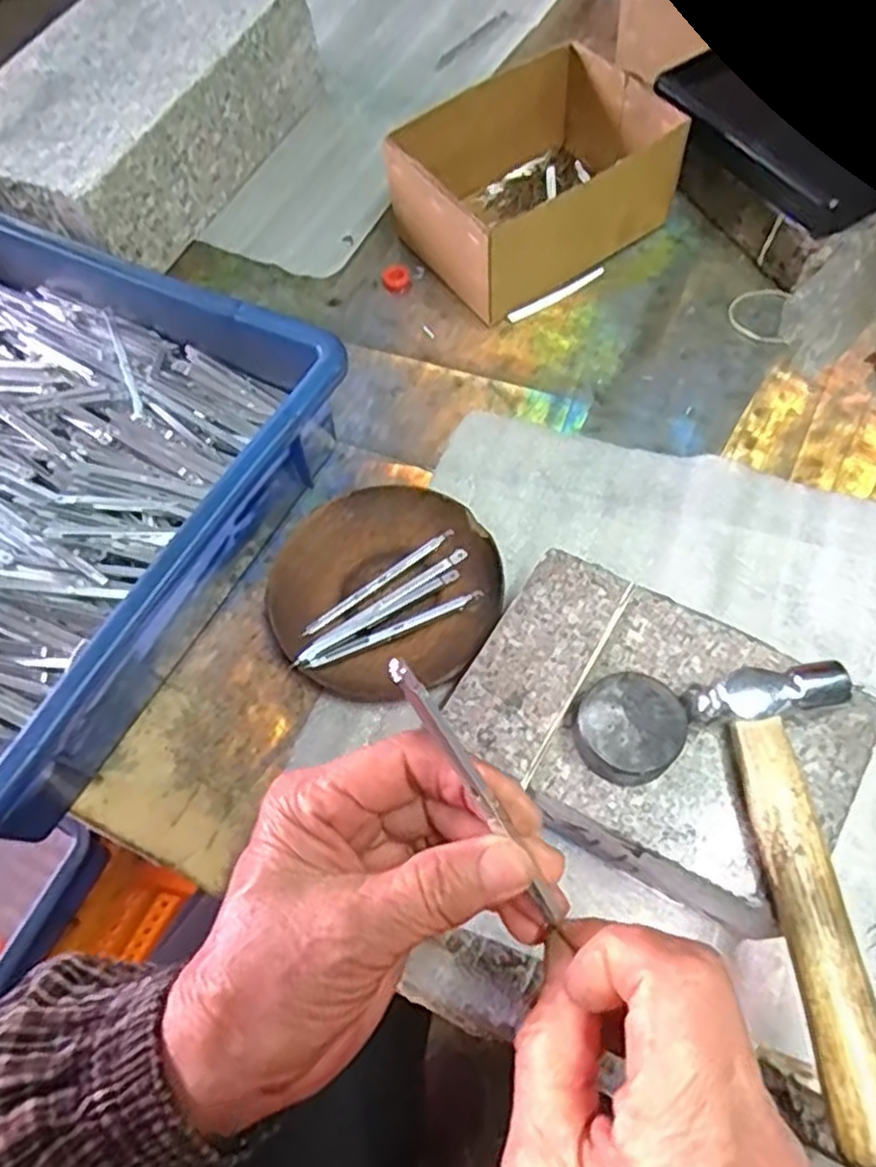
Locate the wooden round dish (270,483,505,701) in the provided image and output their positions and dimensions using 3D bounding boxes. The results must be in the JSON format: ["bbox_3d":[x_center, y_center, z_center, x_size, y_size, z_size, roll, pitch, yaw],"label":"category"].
[{"bbox_3d":[-0.027,0.003,0.384,0.111,0.017,0.111,-1,64,3],"label":"wooden round dish"}]

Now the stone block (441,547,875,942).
[{"bbox_3d":[0.086,0.067,0.317,0.147,0.061,0.105,28,69,16],"label":"stone block"}]

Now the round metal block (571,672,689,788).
[{"bbox_3d":[0.071,0.055,0.281,0.038,0.022,0.037,-1,64,3],"label":"round metal block"}]

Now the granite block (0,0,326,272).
[{"bbox_3d":[-0.207,-0.329,0.527,0.137,0.081,0.250,24,68,14],"label":"granite block"}]

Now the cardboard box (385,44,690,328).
[{"bbox_3d":[0.063,-0.256,0.476,0.167,0.066,0.117,-36,67,-13],"label":"cardboard box"}]

